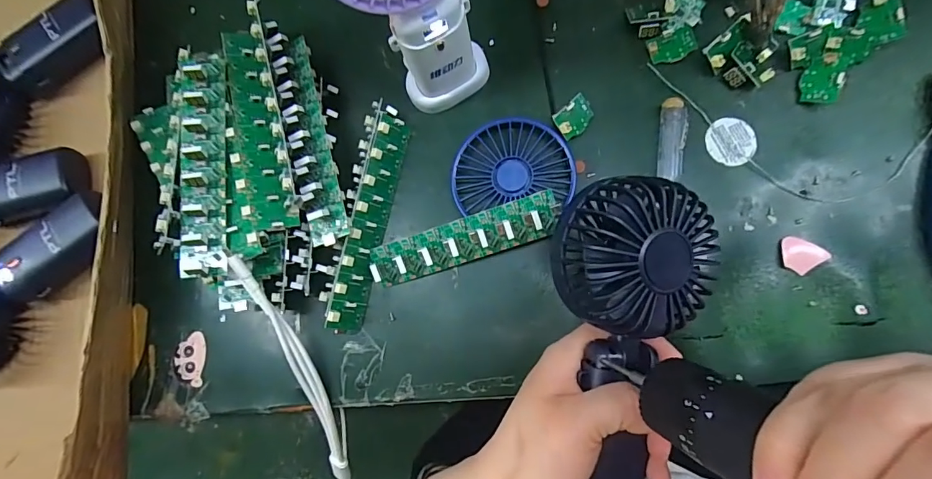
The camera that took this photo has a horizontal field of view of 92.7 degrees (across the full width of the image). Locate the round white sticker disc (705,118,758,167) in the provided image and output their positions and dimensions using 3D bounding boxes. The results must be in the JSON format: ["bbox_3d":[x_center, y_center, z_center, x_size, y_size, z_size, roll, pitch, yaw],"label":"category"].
[{"bbox_3d":[0.184,-0.068,0.308,0.032,0.004,0.033,-1,84,7],"label":"round white sticker disc"}]

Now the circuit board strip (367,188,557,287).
[{"bbox_3d":[-0.001,0.001,0.313,0.135,0.004,0.031,-18,100,11],"label":"circuit board strip"}]

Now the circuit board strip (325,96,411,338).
[{"bbox_3d":[-0.070,-0.016,0.323,0.009,0.032,0.164,8,83,41],"label":"circuit board strip"}]

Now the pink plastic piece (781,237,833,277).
[{"bbox_3d":[0.220,0.011,0.292,0.026,0.009,0.019,39,90,10],"label":"pink plastic piece"}]

